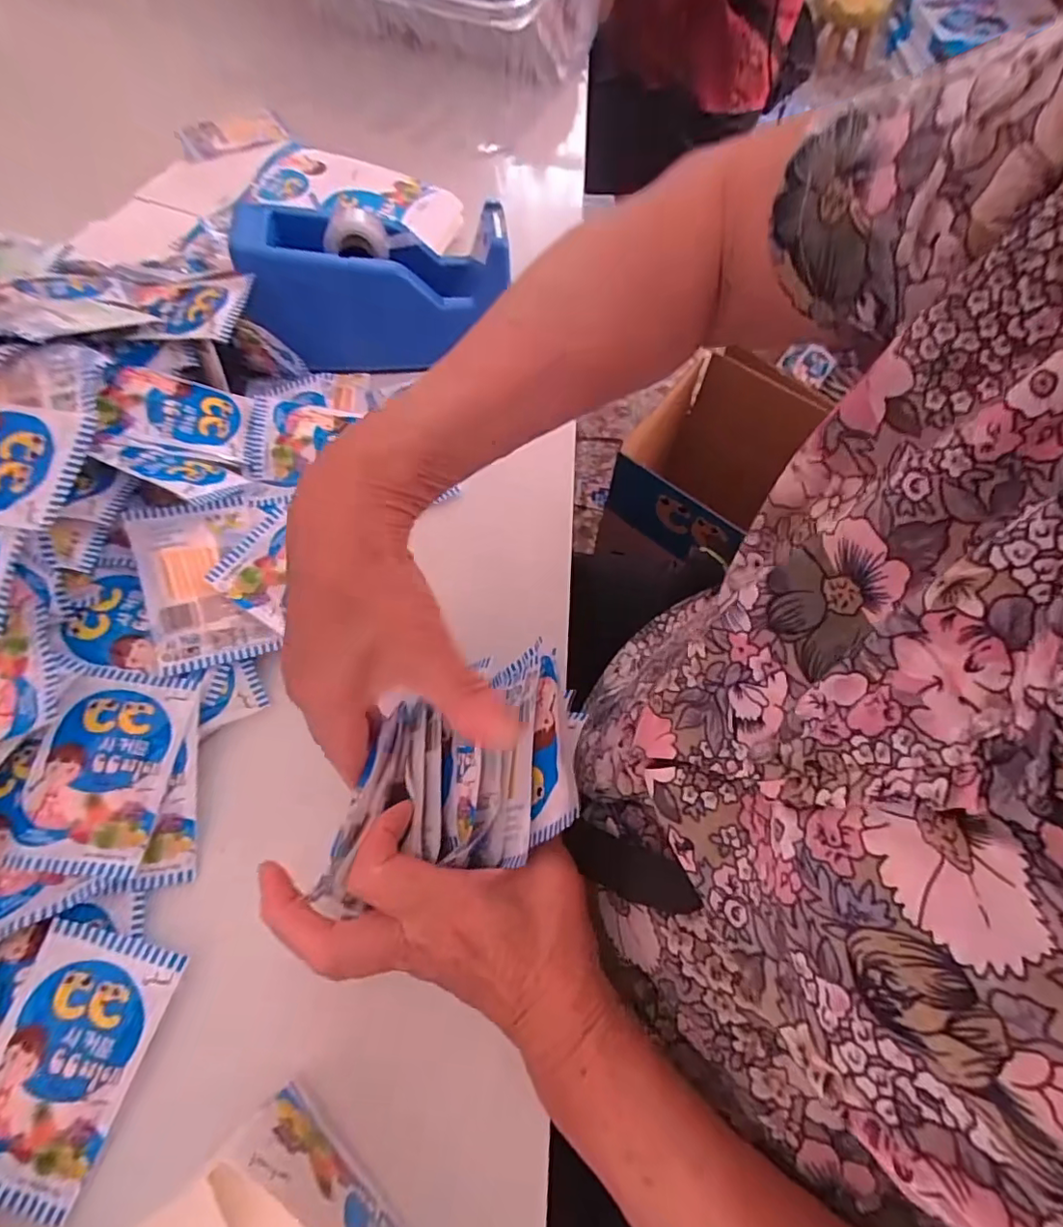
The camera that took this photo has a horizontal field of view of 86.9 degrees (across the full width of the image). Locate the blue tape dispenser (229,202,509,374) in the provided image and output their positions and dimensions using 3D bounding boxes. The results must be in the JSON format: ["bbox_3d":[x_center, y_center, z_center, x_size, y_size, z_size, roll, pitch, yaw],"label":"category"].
[{"bbox_3d":[-0.117,-0.252,0.437,0.194,0.094,0.070,-11,65,-6],"label":"blue tape dispenser"}]

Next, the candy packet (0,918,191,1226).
[{"bbox_3d":[-0.213,0.201,0.251,0.067,0.006,0.101,15,65,7],"label":"candy packet"}]

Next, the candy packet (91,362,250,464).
[{"bbox_3d":[-0.234,-0.133,0.373,0.082,0.015,0.069,4,63,-30],"label":"candy packet"}]

